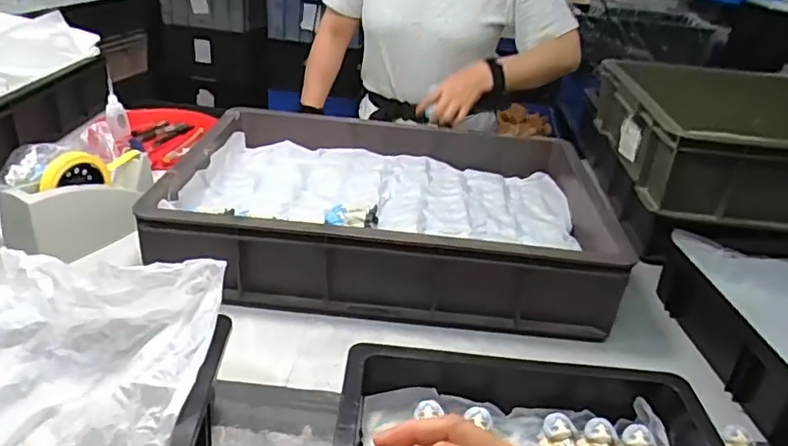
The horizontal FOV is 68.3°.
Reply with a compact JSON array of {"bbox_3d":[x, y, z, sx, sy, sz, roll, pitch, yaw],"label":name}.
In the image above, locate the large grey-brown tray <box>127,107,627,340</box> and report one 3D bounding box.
[{"bbox_3d":[-0.005,-0.021,0.800,0.539,0.122,0.350,8,28,4],"label":"large grey-brown tray"}]

